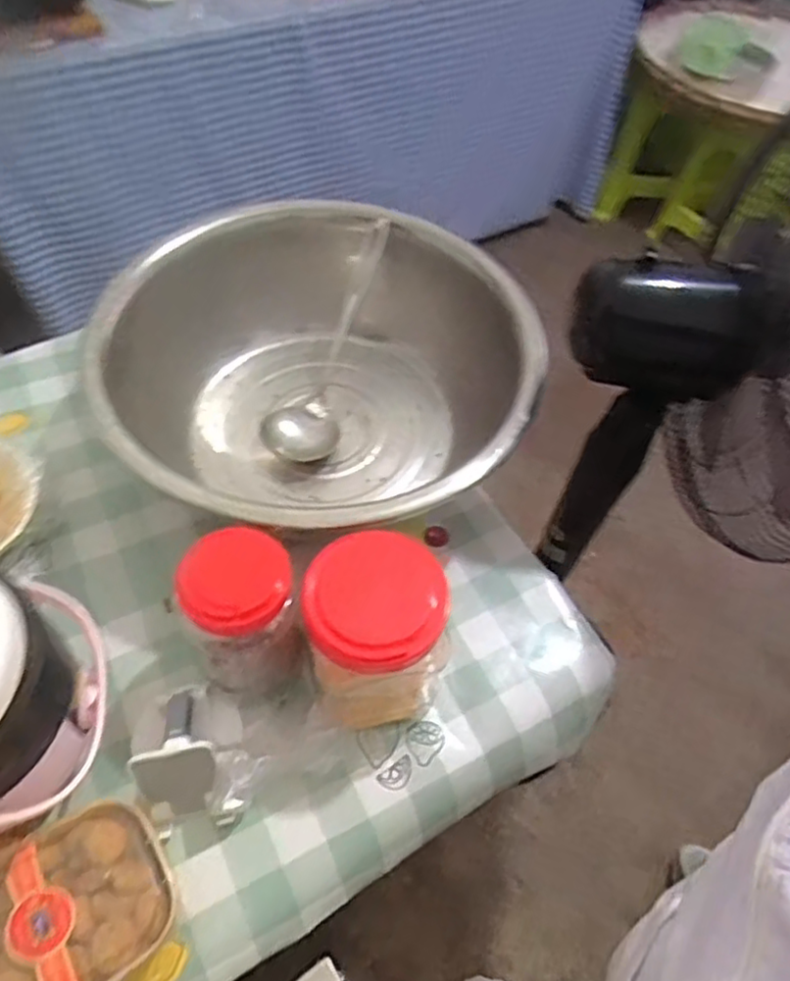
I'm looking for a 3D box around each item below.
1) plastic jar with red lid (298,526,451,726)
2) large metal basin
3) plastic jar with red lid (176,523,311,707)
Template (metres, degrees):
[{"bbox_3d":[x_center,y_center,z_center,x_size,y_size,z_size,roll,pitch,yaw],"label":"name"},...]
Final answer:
[{"bbox_3d":[-0.014,0.127,0.585,0.115,0.161,0.107,2,54,-2],"label":"plastic jar with red lid"},{"bbox_3d":[-0.067,-0.110,0.750,0.377,0.185,0.432,38,60,22],"label":"large metal basin"},{"bbox_3d":[-0.126,0.116,0.583,0.086,0.174,0.081,2,54,-2],"label":"plastic jar with red lid"}]

